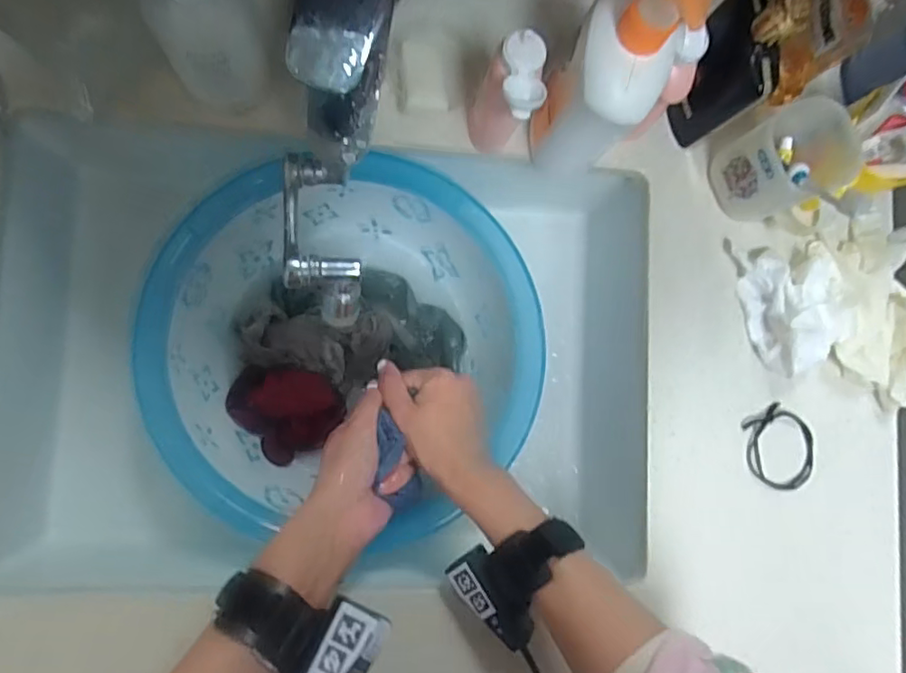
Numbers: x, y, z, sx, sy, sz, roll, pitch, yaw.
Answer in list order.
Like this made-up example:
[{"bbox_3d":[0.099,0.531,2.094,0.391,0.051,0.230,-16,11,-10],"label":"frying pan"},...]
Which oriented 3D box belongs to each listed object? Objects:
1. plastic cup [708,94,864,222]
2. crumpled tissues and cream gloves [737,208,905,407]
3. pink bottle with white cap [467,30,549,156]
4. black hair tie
[{"bbox_3d":[0.261,-0.138,0.476,0.072,0.079,0.070,0,87,-9],"label":"plastic cup"},{"bbox_3d":[0.323,-0.038,0.497,0.149,0.041,0.153,9,86,-8],"label":"crumpled tissues and cream gloves"},{"bbox_3d":[0.035,-0.166,0.430,0.039,0.110,0.053,16,85,-8],"label":"pink bottle with white cap"},{"bbox_3d":[0.276,0.093,0.501,0.063,0.007,0.068,0,87,-9],"label":"black hair tie"}]

